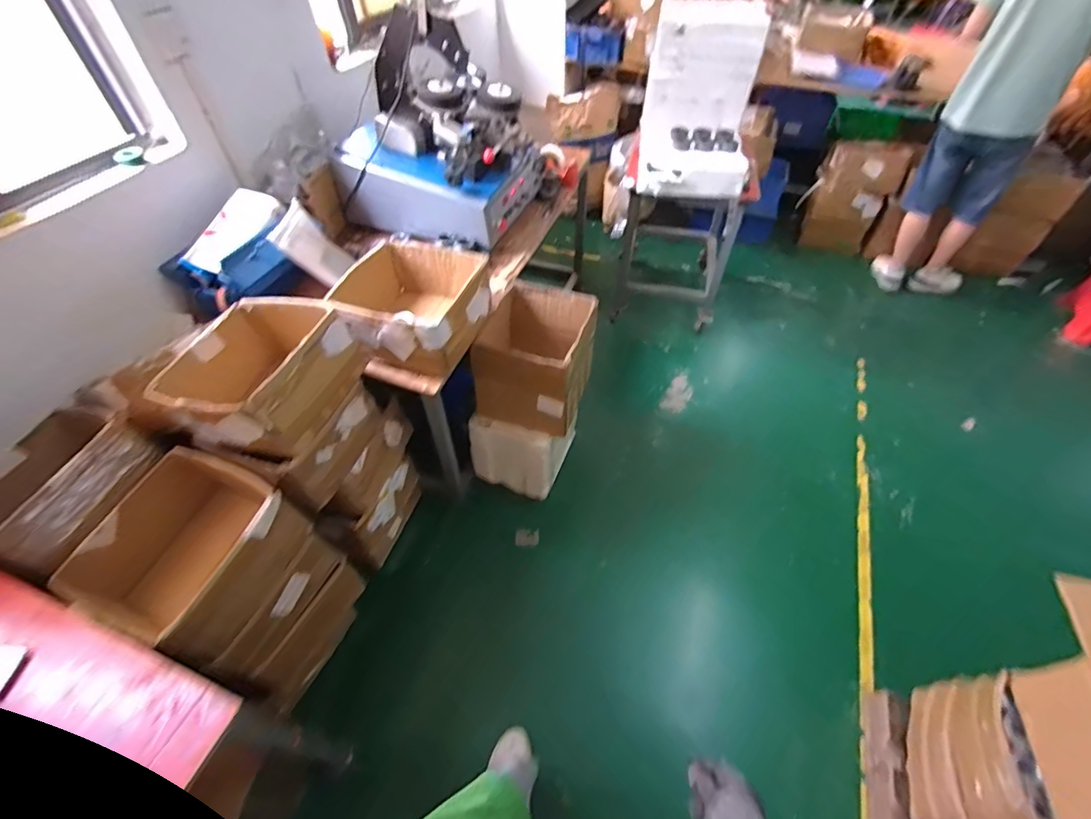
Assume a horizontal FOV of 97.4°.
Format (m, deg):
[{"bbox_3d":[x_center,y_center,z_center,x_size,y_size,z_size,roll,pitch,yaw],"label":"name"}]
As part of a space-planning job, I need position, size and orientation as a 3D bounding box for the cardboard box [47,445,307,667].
[{"bbox_3d":[-0.746,0.319,1.041,0.349,0.274,0.326,15,52,13],"label":"cardboard box"}]

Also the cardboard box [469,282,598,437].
[{"bbox_3d":[-0.029,-0.170,1.547,0.317,0.307,0.347,15,52,13],"label":"cardboard box"}]

